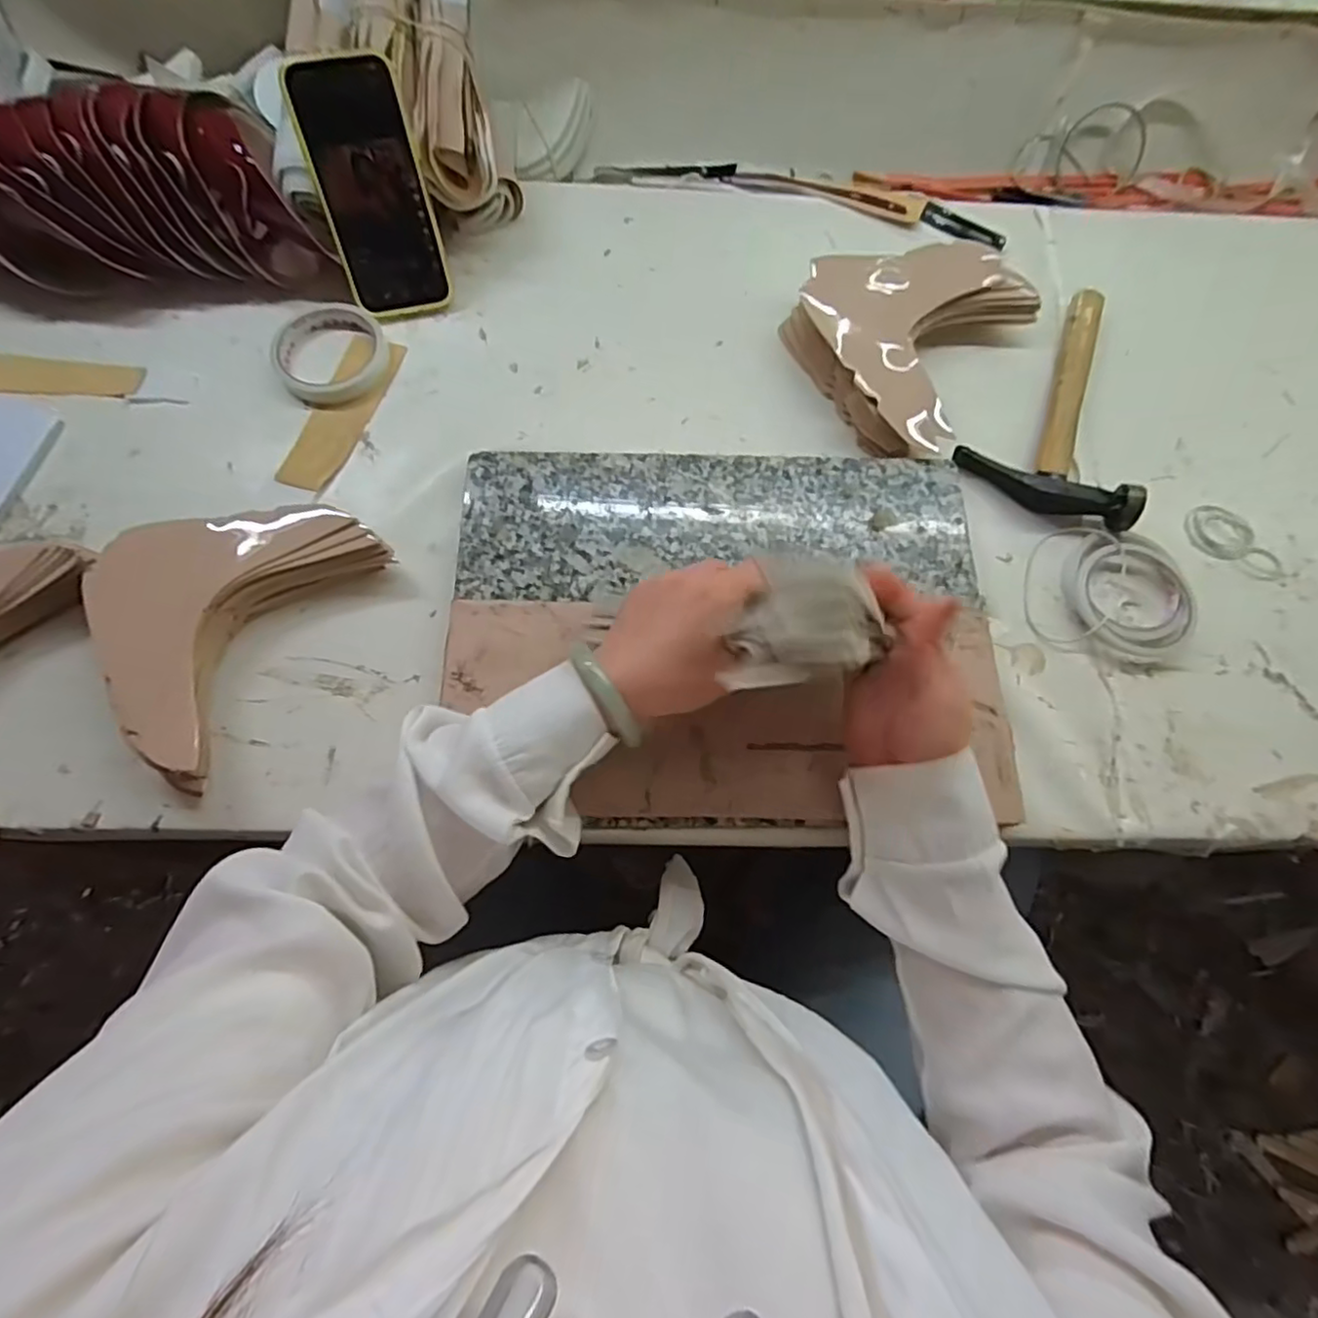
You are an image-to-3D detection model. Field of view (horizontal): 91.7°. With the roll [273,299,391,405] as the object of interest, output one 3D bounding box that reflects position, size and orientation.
[{"bbox_3d":[-0.271,-0.251,0.521,0.093,0.014,0.088,1,72,-2],"label":"roll"}]

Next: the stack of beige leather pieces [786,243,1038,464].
[{"bbox_3d":[0.231,-0.271,0.542,0.198,0.050,0.191,-25,75,-10],"label":"stack of beige leather pieces"}]

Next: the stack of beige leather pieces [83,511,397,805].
[{"bbox_3d":[-0.309,-0.039,0.438,0.157,0.050,0.201,31,74,7],"label":"stack of beige leather pieces"}]

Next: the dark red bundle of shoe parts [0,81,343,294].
[{"bbox_3d":[-0.459,-0.364,0.511,0.356,0.102,0.111,-4,71,-3],"label":"dark red bundle of shoe parts"}]

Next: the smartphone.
[{"bbox_3d":[-0.223,-0.364,0.505,0.077,0.164,0.016,-13,38,-6],"label":"smartphone"}]

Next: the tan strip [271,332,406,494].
[{"bbox_3d":[-0.256,-0.200,0.517,0.046,0.006,0.148,17,70,1],"label":"tan strip"}]

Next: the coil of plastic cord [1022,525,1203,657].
[{"bbox_3d":[0.344,-0.055,0.486,0.123,0.015,0.098,8,72,0],"label":"coil of plastic cord"}]

